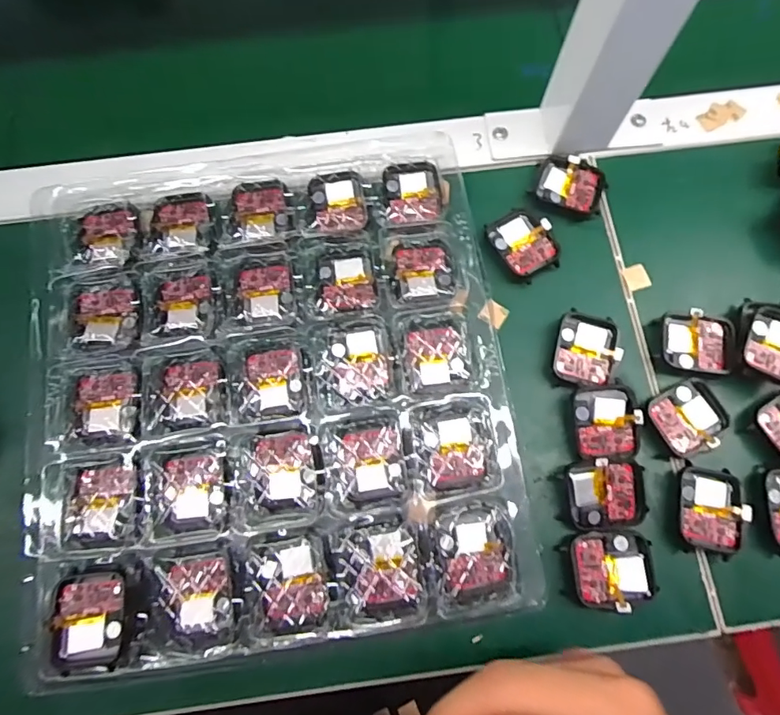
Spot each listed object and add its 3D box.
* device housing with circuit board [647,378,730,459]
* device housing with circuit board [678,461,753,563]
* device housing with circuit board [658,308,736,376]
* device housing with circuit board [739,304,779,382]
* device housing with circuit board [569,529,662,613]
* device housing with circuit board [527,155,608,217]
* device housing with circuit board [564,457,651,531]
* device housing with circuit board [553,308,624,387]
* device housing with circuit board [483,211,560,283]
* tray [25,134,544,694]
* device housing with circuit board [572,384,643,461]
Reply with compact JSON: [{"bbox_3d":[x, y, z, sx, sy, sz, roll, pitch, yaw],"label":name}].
[{"bbox_3d":[0.172,0.035,0.281,0.042,0.009,0.036,-28,76,-7],"label":"device housing with circuit board"},{"bbox_3d":[0.176,0.084,0.269,0.036,0.012,0.046,8,75,2],"label":"device housing with circuit board"},{"bbox_3d":[0.185,-0.009,0.293,0.041,0.011,0.036,9,75,3],"label":"device housing with circuit board"},{"bbox_3d":[0.228,-0.007,0.285,0.037,0.014,0.045,27,76,8],"label":"device housing with circuit board"},{"bbox_3d":[0.119,0.112,0.257,0.042,0.005,0.037,-2,74,0],"label":"device housing with circuit board"},{"bbox_3d":[0.119,-0.114,0.320,0.044,0.008,0.037,17,75,5],"label":"device housing with circuit board"},{"bbox_3d":[0.120,0.075,0.265,0.042,0.012,0.036,-5,74,-1],"label":"device housing with circuit board"},{"bbox_3d":[0.117,-0.003,0.292,0.037,0.013,0.044,13,75,4],"label":"device housing with circuit board"},{"bbox_3d":[0.086,-0.073,0.310,0.037,0.011,0.045,-30,76,-8],"label":"device housing with circuit board"},{"bbox_3d":[-0.068,0.011,0.280,0.255,0.019,0.279,-8,74,-2],"label":"tray"},{"bbox_3d":[0.123,0.037,0.279,0.036,0.014,0.042,0,74,0],"label":"device housing with circuit board"}]

